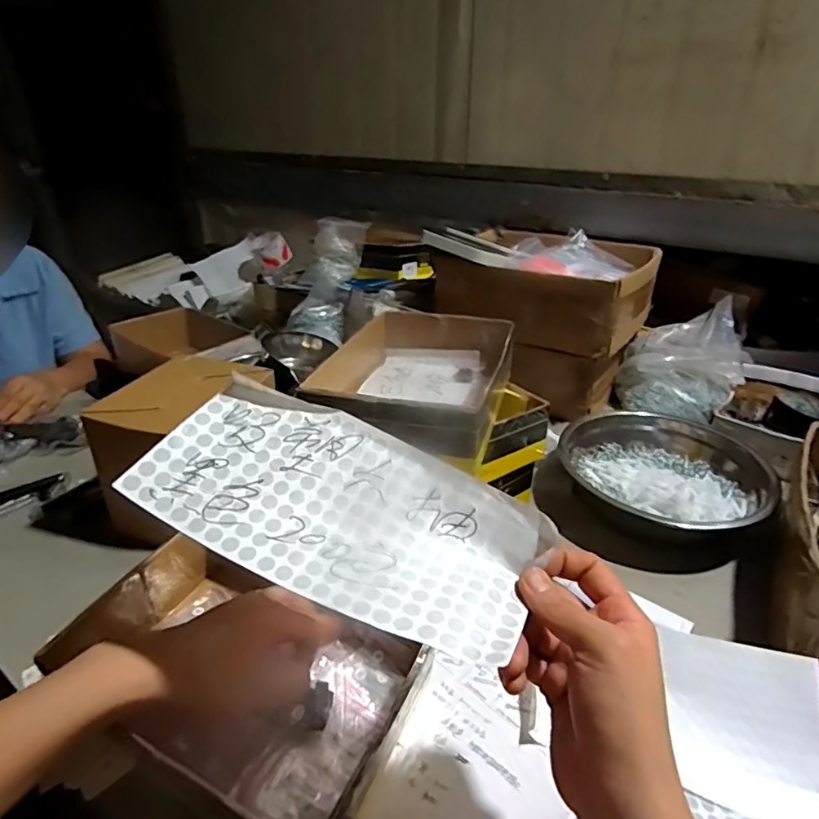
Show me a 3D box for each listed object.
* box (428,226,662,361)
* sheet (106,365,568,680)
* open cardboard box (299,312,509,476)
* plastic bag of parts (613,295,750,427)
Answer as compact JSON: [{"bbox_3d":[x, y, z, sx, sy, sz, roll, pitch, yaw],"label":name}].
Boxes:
[{"bbox_3d":[0.224,-0.214,0.901,0.319,0.132,0.253,19,33,31],"label":"box"},{"bbox_3d":[-0.041,0.056,0.328,0.233,0.029,0.119,25,49,13],"label":"sheet"},{"bbox_3d":[0.010,-0.036,0.594,0.172,0.069,0.260,8,29,14],"label":"open cardboard box"},{"bbox_3d":[0.446,-0.080,0.881,0.178,0.136,0.184,17,32,28],"label":"plastic bag of parts"}]

